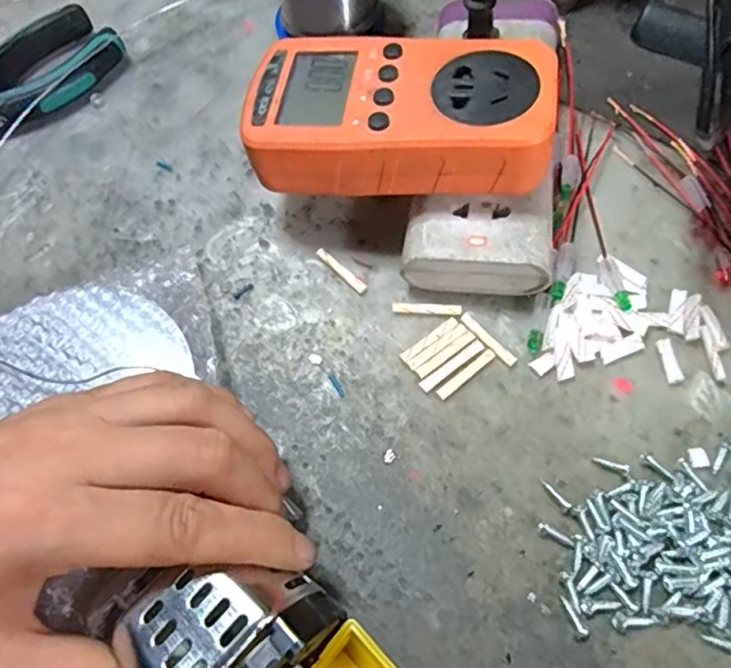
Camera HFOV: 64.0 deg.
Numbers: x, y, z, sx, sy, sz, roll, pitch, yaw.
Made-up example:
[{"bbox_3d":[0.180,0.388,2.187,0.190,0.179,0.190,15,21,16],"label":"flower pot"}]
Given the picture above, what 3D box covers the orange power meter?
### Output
[{"bbox_3d":[0.013,-0.095,0.250,0.123,0.035,0.061,4,64,6],"label":"orange power meter"}]

